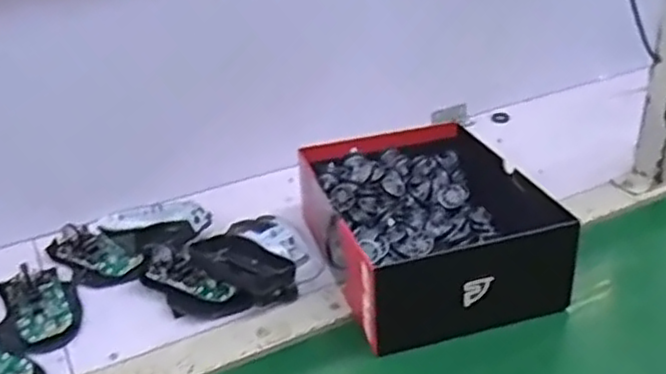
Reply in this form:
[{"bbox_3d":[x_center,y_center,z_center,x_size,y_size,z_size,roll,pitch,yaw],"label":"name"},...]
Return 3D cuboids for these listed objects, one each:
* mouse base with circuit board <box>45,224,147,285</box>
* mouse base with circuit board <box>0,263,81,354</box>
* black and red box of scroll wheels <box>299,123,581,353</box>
[{"bbox_3d":[-0.242,0.068,0.700,0.111,0.019,0.056,17,36,31],"label":"mouse base with circuit board"},{"bbox_3d":[-0.274,0.107,0.631,0.070,0.023,0.113,-16,33,-22],"label":"mouse base with circuit board"},{"bbox_3d":[0.087,0.034,0.668,0.187,0.083,0.250,-11,31,-14],"label":"black and red box of scroll wheels"}]

